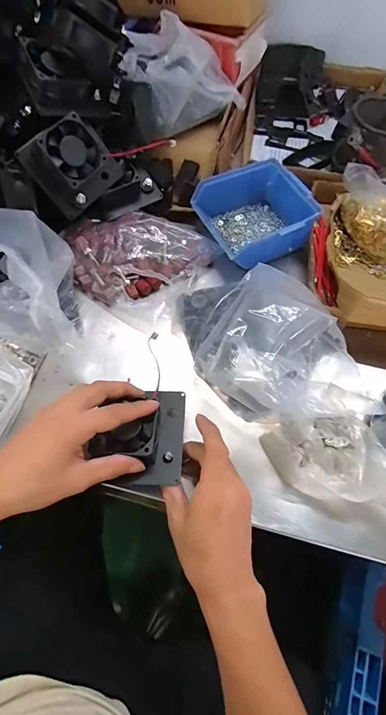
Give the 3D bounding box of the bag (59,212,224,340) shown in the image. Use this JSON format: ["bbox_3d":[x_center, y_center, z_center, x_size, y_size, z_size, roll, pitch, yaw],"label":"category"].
[{"bbox_3d":[-0.078,-0.134,0.474,0.182,0.042,0.146,27,66,12],"label":"bag"}]

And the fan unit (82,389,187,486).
[{"bbox_3d":[-0.051,0.072,0.349,0.082,0.032,0.094,3,63,0],"label":"fan unit"}]

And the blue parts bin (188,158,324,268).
[{"bbox_3d":[0.084,-0.192,0.492,0.136,0.062,0.130,-23,66,-12],"label":"blue parts bin"}]

